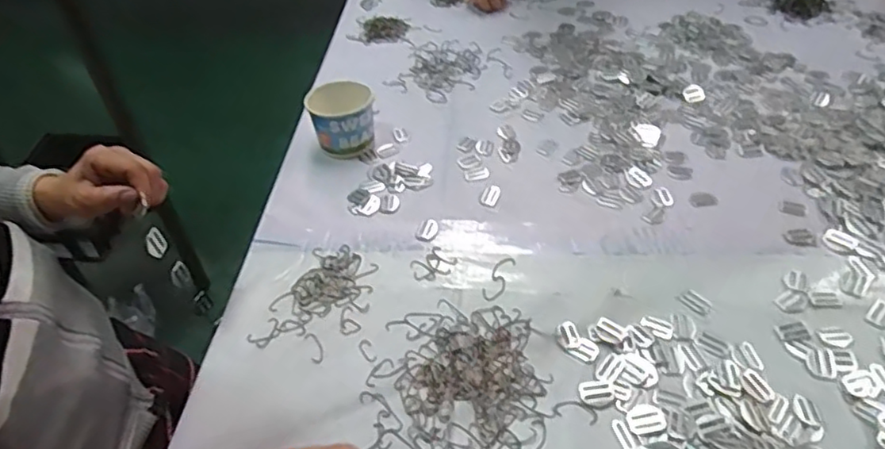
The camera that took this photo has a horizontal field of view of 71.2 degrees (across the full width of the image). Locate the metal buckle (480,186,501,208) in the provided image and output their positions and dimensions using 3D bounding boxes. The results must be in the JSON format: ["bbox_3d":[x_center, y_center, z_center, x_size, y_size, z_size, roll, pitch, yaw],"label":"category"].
[{"bbox_3d":[0.064,-0.038,0.805,0.021,0.004,0.041,14,46,19],"label":"metal buckle"}]

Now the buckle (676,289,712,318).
[{"bbox_3d":[0.262,0.080,0.638,0.021,0.004,0.032,-32,49,-27],"label":"buckle"}]

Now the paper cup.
[{"bbox_3d":[-0.143,-0.149,0.863,0.079,0.092,0.080,-2,43,2],"label":"paper cup"}]

